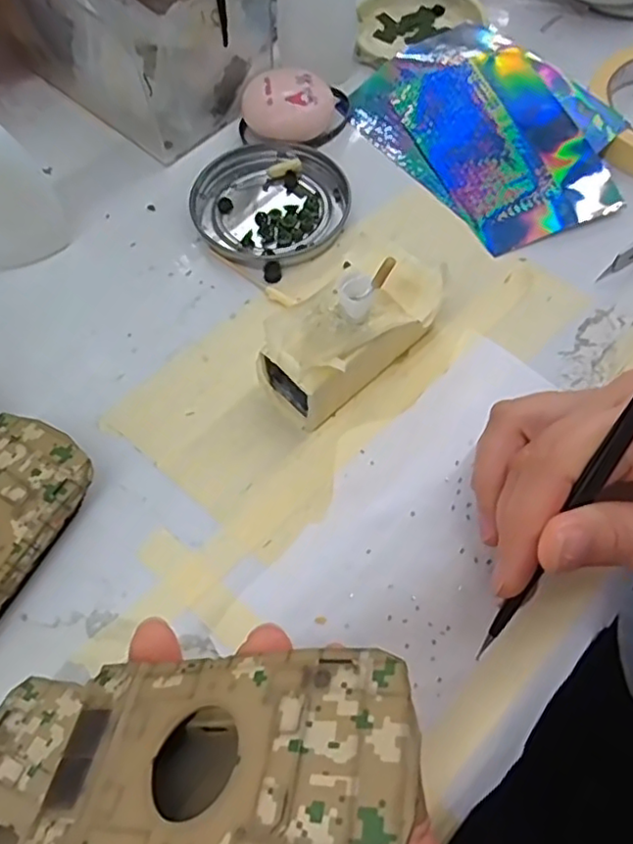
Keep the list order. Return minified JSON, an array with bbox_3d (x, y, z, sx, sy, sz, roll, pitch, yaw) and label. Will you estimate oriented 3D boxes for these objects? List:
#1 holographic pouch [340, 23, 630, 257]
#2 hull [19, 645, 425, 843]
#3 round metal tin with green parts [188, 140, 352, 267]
[{"bbox_3d":[0.094,-0.160,0.338,0.100,0.018,0.150,-34,68,-15],"label":"holographic pouch"},{"bbox_3d":[-0.020,0.082,0.146,0.094,0.020,0.049,-14,40,26],"label":"hull"},{"bbox_3d":[-0.025,-0.113,0.324,0.078,0.009,0.075,0,63,1],"label":"round metal tin with green parts"}]

